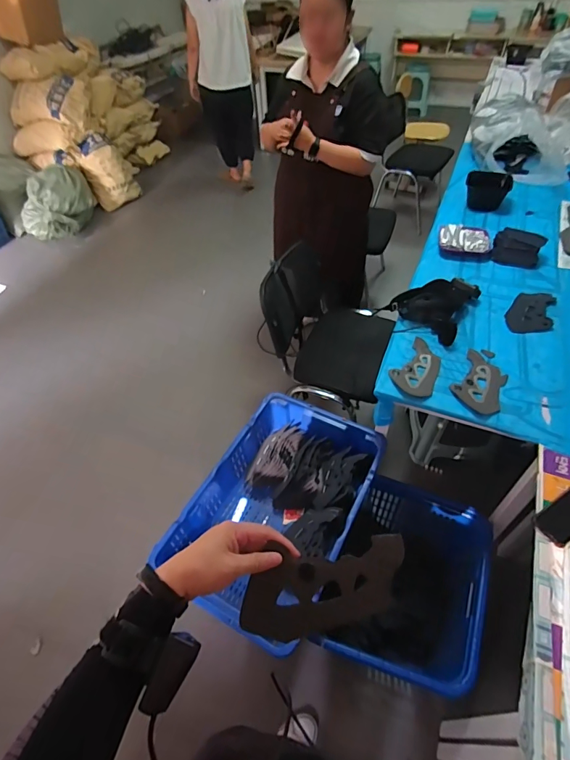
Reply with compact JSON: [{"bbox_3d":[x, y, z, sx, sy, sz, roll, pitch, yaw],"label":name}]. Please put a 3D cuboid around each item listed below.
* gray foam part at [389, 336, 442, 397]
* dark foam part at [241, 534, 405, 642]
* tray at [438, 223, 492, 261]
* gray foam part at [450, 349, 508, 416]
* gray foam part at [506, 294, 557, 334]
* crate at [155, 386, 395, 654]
[{"bbox_3d":[0.387,-0.038,1.162,0.121,0.015,0.200,25,54,23],"label":"gray foam part"},{"bbox_3d":[0.049,0.258,0.491,0.219,0.098,0.015,-28,4,15],"label":"dark foam part"},{"bbox_3d":[0.689,-0.527,1.552,0.194,0.053,0.144,8,49,10],"label":"tray"},{"bbox_3d":[0.542,0.007,1.117,0.128,0.010,0.207,26,55,24],"label":"gray foam part"},{"bbox_3d":[0.790,-0.222,1.297,0.126,0.018,0.228,22,53,21],"label":"gray foam part"},{"bbox_3d":[-0.010,0.361,1.211,0.429,0.178,0.627,22,53,21],"label":"crate"}]

